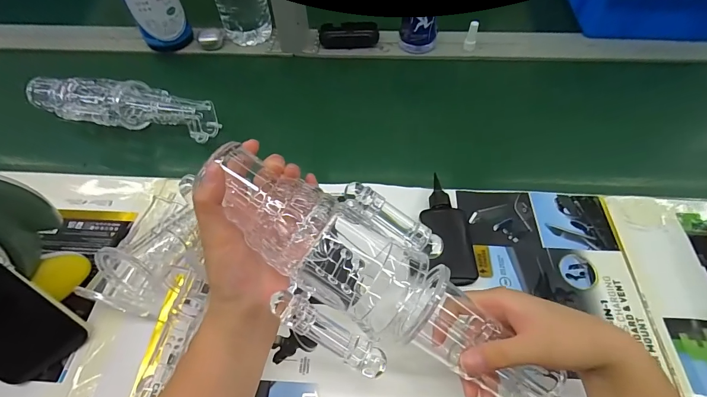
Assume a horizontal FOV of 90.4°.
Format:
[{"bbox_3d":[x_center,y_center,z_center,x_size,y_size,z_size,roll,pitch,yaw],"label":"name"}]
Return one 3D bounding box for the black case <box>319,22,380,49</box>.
[{"bbox_3d":[-0.008,-0.308,0.657,0.107,0.033,0.033,-1,56,1],"label":"black case"}]

